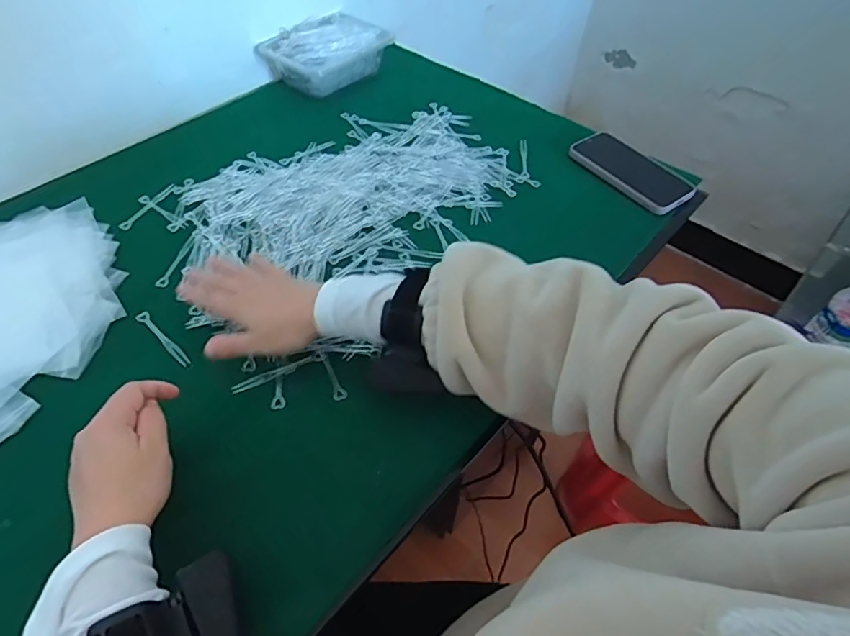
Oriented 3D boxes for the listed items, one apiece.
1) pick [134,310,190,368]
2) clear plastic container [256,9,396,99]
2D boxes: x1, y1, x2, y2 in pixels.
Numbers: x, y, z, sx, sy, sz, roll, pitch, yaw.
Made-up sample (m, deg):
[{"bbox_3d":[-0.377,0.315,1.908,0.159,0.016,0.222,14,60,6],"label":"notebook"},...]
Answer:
[{"bbox_3d":[-0.252,0.019,0.503,0.087,0.004,0.011,39,60,24],"label":"pick"},{"bbox_3d":[-0.149,-0.403,0.802,0.122,0.067,0.171,37,59,23],"label":"clear plastic container"}]

